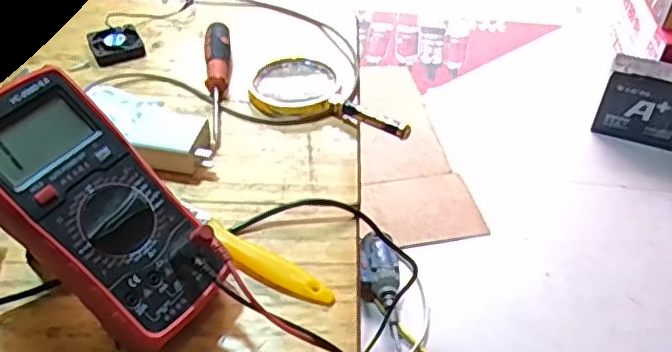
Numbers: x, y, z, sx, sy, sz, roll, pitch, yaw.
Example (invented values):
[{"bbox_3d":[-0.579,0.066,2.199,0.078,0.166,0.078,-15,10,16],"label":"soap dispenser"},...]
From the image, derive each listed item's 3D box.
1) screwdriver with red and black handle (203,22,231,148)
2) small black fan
[{"bbox_3d":[-0.115,-0.094,0.611,0.026,0.023,0.165,-4,44,-5],"label":"screwdriver with red and black handle"},{"bbox_3d":[-0.227,-0.136,0.659,0.048,0.017,0.050,-20,48,-20],"label":"small black fan"}]

